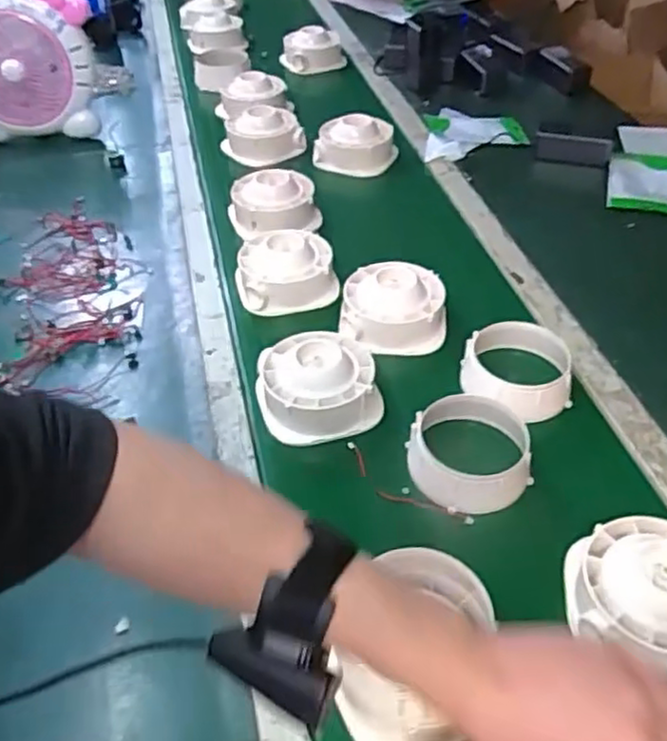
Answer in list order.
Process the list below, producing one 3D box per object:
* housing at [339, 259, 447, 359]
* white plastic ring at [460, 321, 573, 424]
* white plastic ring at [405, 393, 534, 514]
[{"bbox_3d":[0.079,-0.084,0.902,0.132,0.069,0.114,3,44,4],"label":"housing"},{"bbox_3d":[0.218,0.002,0.819,0.123,0.047,0.128,-1,44,0],"label":"white plastic ring"},{"bbox_3d":[0.145,0.085,0.735,0.128,0.044,0.126,0,44,0],"label":"white plastic ring"}]

